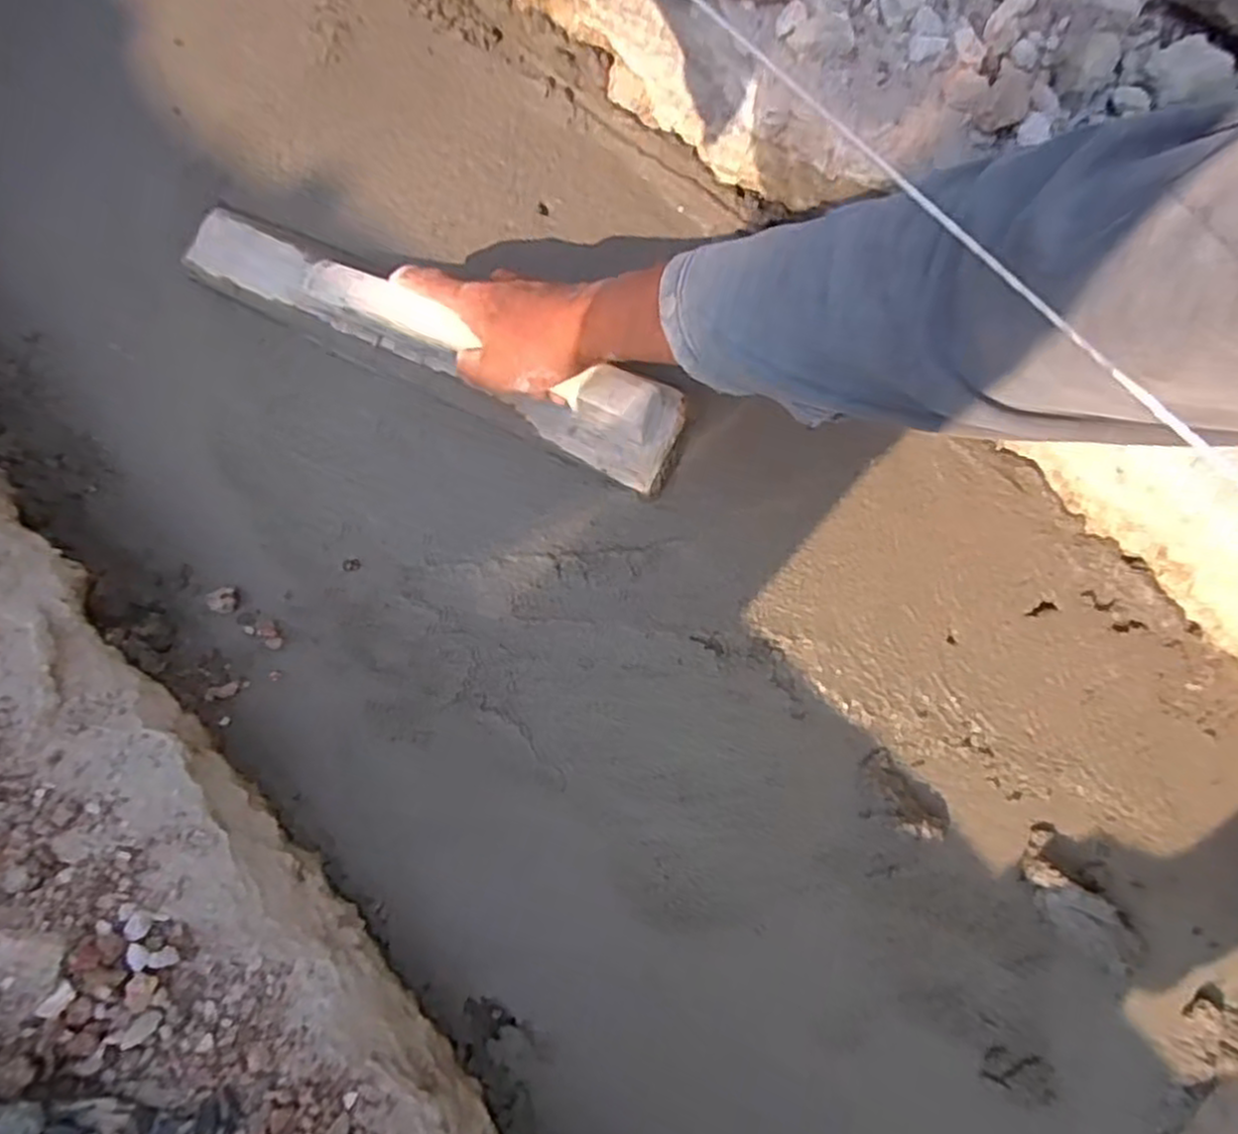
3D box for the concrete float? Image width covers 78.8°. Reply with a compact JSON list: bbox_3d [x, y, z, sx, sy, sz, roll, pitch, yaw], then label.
[{"bbox_3d":[-0.135,-0.166,0.516,0.381,0.059,0.068,26,80,7],"label":"concrete float"}]

